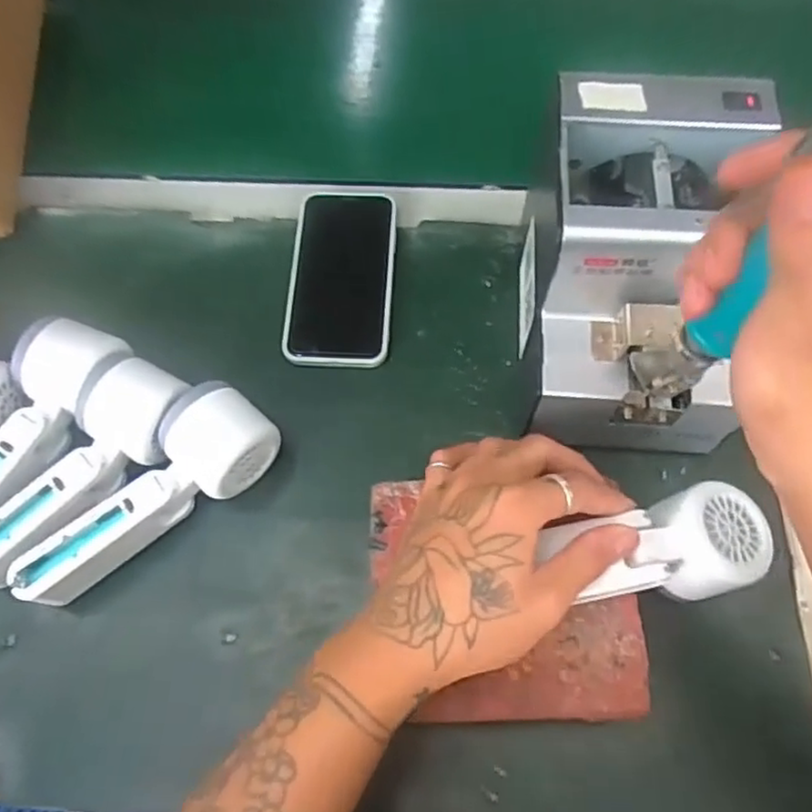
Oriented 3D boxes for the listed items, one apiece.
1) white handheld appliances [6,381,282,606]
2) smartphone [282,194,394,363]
[{"bbox_3d":[-0.152,0.059,0.405,0.056,0.059,0.166,40,72,18],"label":"white handheld appliances"},{"bbox_3d":[-0.047,-0.096,0.489,0.074,0.016,0.142,2,65,3],"label":"smartphone"}]

